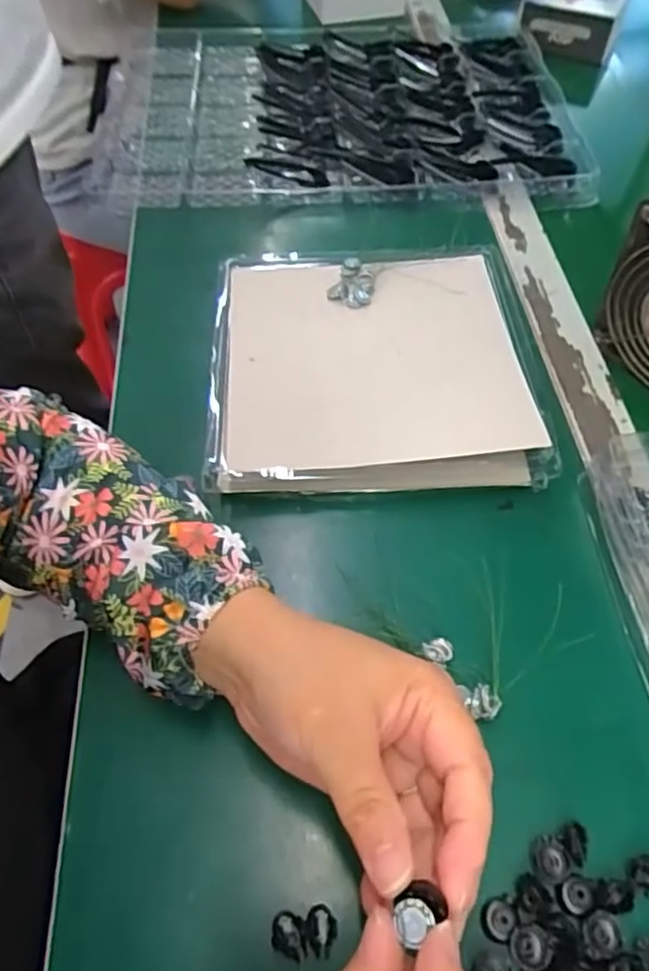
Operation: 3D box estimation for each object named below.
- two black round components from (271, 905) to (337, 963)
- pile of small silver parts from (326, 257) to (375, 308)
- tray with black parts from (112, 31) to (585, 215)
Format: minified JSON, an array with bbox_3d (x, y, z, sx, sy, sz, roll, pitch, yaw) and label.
[{"bbox_3d":[-0.008,0.186,0.272,0.026,0.004,0.017,-4,55,-2],"label":"two black round components"},{"bbox_3d":[0.023,-0.145,0.468,0.031,0.008,0.042,19,57,14],"label":"pile of small silver parts"},{"bbox_3d":[0.017,-0.370,0.639,0.430,0.025,0.303,0,55,1],"label":"tray with black parts"}]

